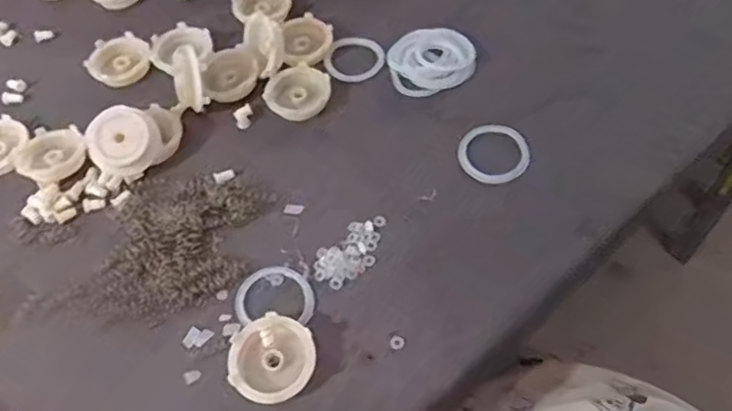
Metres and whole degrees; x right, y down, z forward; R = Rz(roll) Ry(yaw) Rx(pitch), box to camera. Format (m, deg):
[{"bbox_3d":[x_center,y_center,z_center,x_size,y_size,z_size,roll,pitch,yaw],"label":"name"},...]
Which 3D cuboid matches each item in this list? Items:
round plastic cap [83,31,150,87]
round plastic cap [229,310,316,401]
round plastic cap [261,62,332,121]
[{"bbox_3d":[-0.242,-0.144,0.604,0.064,0.010,0.057,35,67,23],"label":"round plastic cap"},{"bbox_3d":[-0.065,0.107,0.429,0.059,0.023,0.053,-38,62,-18],"label":"round plastic cap"},{"bbox_3d":[-0.062,-0.103,0.569,0.060,0.014,0.058,-2,57,3],"label":"round plastic cap"}]

